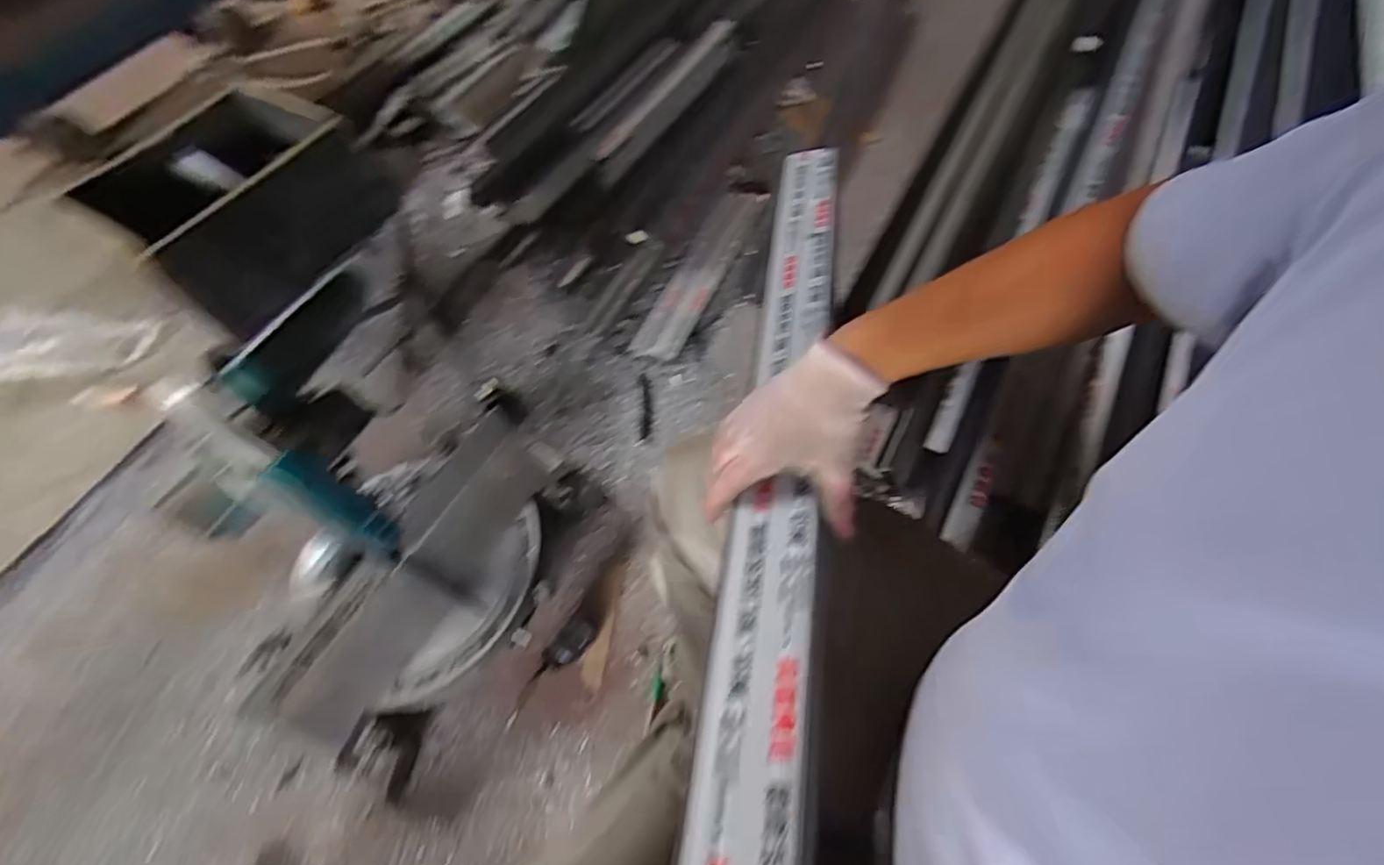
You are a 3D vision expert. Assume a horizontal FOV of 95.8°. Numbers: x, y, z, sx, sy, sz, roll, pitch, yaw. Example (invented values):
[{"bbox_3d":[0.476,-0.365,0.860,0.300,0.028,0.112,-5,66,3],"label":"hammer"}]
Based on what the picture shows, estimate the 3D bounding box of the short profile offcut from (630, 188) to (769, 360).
[{"bbox_3d":[0.024,-0.314,1.161,0.085,0.027,0.452,20,63,16],"label":"short profile offcut"}]

